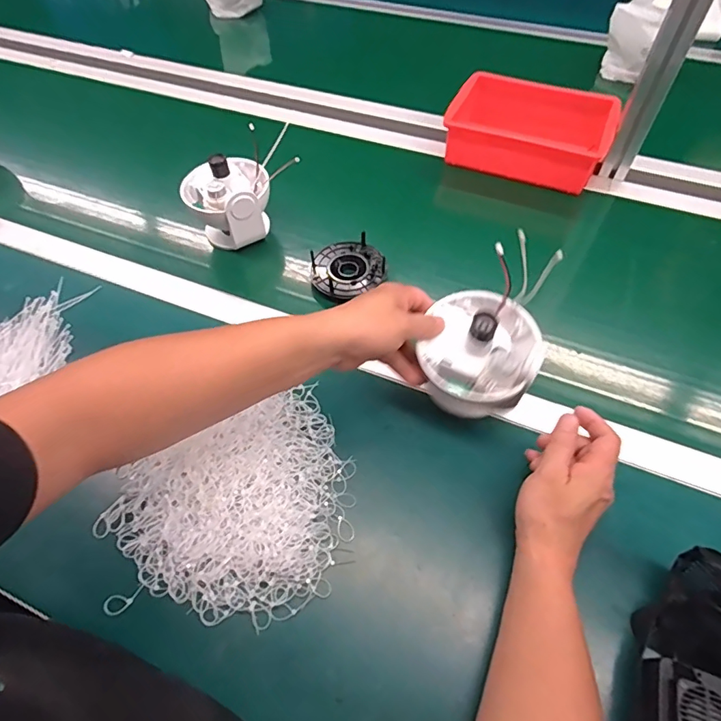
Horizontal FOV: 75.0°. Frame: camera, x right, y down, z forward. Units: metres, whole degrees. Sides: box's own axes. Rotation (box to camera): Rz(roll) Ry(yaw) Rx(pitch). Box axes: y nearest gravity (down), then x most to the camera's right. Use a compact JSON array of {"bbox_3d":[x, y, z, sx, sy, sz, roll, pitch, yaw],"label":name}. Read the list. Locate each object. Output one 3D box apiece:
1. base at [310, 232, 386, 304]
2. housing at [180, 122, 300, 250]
[{"bbox_3d":[-0.018,-0.125,0.630,0.093,0.028,0.088,-2,57,3],"label":"base"},{"bbox_3d":[-0.180,-0.225,0.661,0.122,0.115,0.118,39,67,25],"label":"housing"}]

